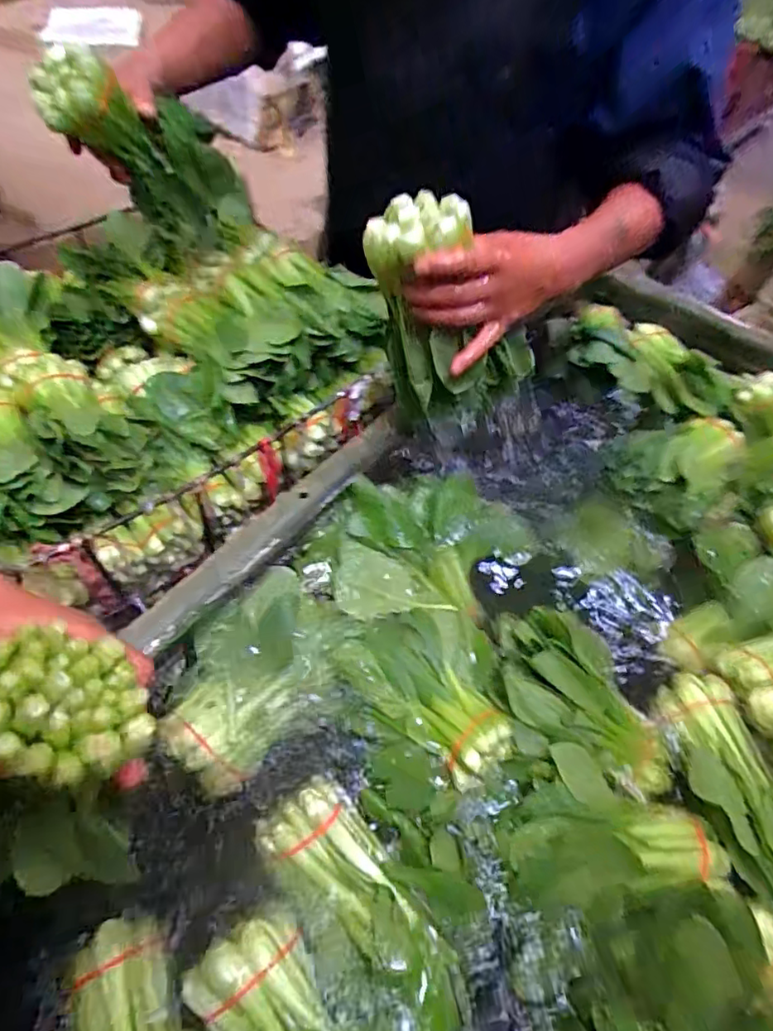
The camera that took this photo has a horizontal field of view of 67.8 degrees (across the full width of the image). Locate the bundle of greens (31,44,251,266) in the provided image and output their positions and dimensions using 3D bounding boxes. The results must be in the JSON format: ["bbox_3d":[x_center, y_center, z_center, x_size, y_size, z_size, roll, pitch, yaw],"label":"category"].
[{"bbox_3d":[-0.285,-0.429,0.725,0.110,0.341,0.129,21,93,9],"label":"bundle of greens"}]

